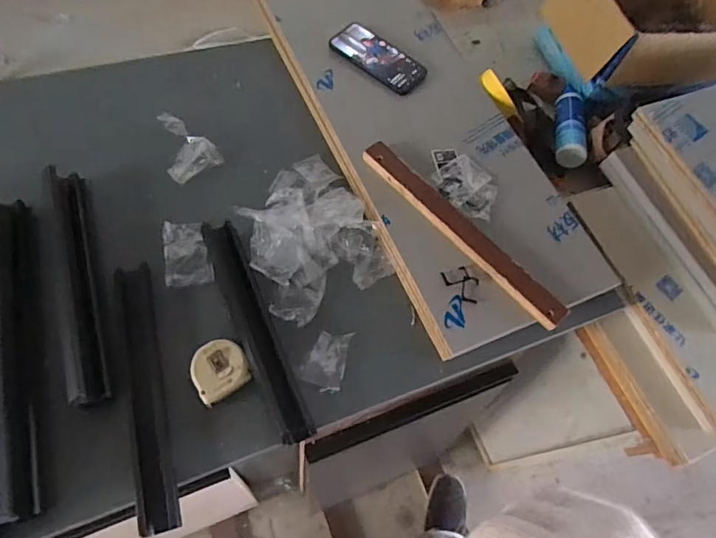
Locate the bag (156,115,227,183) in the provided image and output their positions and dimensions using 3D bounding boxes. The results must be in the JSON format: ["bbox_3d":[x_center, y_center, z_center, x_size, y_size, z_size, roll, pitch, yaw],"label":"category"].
[{"bbox_3d":[-0.273,-0.185,0.754,0.122,0.018,0.079,43,65,13],"label":"bag"}]

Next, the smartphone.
[{"bbox_3d":[0.034,-0.356,0.840,0.163,0.017,0.075,35,64,9],"label":"smartphone"}]

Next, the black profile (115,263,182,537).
[{"bbox_3d":[-0.254,0.138,0.591,0.044,0.027,0.320,-11,66,-14],"label":"black profile"}]

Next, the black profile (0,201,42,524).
[{"bbox_3d":[-0.407,0.083,0.584,0.043,0.027,0.391,-13,66,-15],"label":"black profile"}]

